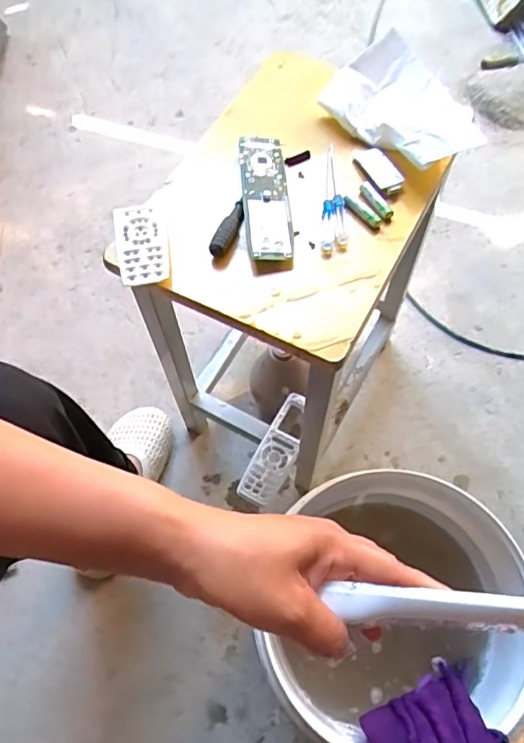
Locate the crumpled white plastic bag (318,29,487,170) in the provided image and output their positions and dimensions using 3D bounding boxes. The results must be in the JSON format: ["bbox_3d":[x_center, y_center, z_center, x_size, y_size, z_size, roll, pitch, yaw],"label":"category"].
[{"bbox_3d":[0.141,-0.255,0.521,0.098,0.041,0.155,-40,69,-17],"label":"crumpled white plastic bag"}]

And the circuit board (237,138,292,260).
[{"bbox_3d":[0.003,-0.161,0.496,0.042,0.012,0.144,-4,63,-1],"label":"circuit board"}]

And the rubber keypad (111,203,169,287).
[{"bbox_3d":[-0.106,-0.112,0.475,0.045,0.011,0.082,-10,63,-4],"label":"rubber keypad"}]

